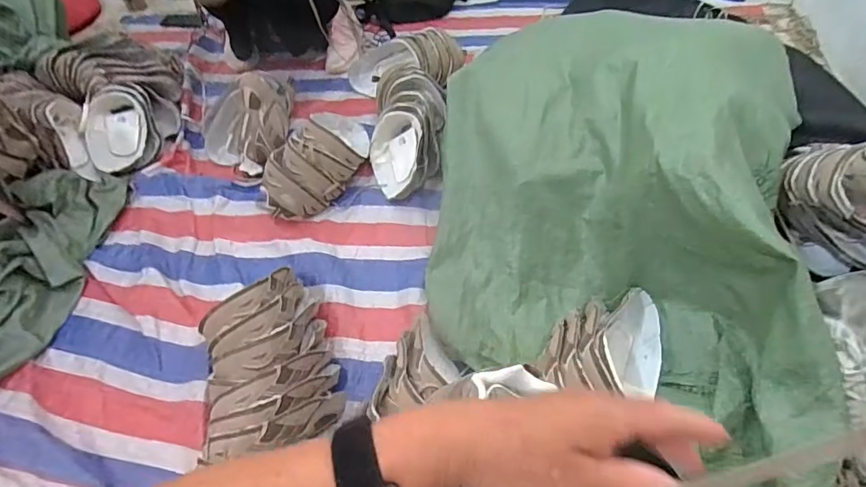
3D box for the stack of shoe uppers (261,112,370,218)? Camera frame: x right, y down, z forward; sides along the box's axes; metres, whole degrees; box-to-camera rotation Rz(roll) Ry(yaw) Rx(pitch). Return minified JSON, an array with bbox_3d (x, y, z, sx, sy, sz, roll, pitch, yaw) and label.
[{"bbox_3d":[-0.257,-0.214,1.159,0.159,0.135,0.355,19,56,18],"label":"stack of shoe uppers"}]

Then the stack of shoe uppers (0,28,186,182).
[{"bbox_3d":[-0.867,-0.405,1.328,0.406,0.166,0.457,-35,58,-21],"label":"stack of shoe uppers"}]

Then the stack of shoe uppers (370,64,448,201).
[{"bbox_3d":[-0.066,-0.279,1.200,0.183,0.133,0.349,1,52,5],"label":"stack of shoe uppers"}]

